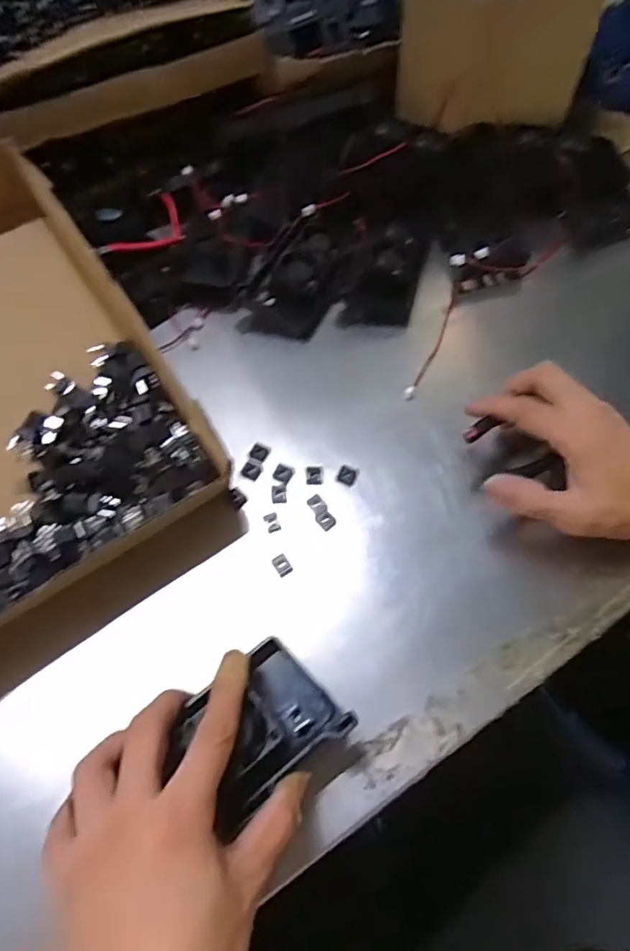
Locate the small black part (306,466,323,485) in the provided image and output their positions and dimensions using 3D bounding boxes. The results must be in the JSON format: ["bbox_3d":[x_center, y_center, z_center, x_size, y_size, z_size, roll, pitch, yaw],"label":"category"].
[{"bbox_3d":[0.000,0.000,0.400,0.012,0.004,0.015,0,62,1],"label":"small black part"}]

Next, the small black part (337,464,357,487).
[{"bbox_3d":[0.023,0.000,0.399,0.012,0.007,0.011,19,64,11],"label":"small black part"}]

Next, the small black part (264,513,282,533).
[{"bbox_3d":[-0.030,0.034,0.387,0.010,0.004,0.013,-17,63,-8],"label":"small black part"}]

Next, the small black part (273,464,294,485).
[{"bbox_3d":[-0.024,-0.001,0.404,0.013,0.008,0.013,24,65,13],"label":"small black part"}]

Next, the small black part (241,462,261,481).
[{"bbox_3d":[-0.048,-0.004,0.407,0.012,0.004,0.013,18,64,11],"label":"small black part"}]

